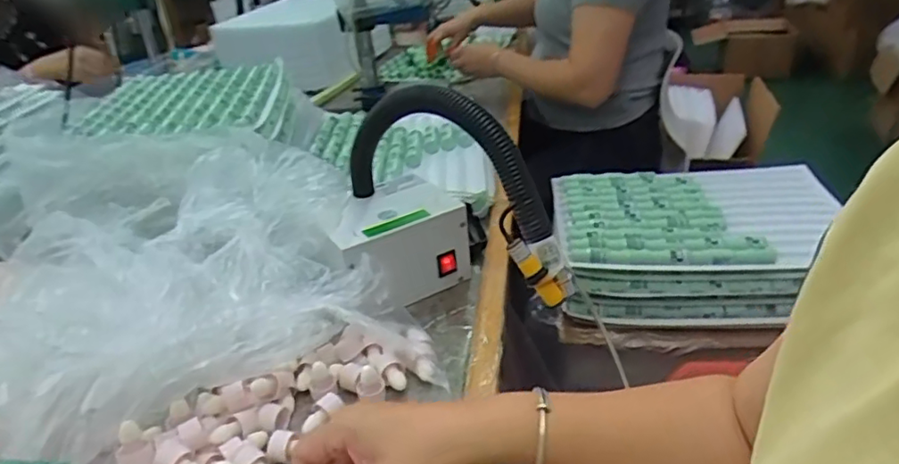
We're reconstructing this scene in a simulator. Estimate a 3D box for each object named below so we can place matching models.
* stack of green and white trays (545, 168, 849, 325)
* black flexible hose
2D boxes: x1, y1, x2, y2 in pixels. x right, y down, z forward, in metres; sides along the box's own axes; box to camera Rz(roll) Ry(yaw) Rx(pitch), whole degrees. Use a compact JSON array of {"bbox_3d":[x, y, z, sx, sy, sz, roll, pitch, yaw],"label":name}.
[{"bbox_3d":[0.411,0.010,1.011,0.435,0.122,0.315,-1,30,8],"label":"stack of green and white trays"},{"bbox_3d":[-0.009,-0.077,0.610,0.270,0.131,0.050,19,38,37],"label":"black flexible hose"}]

